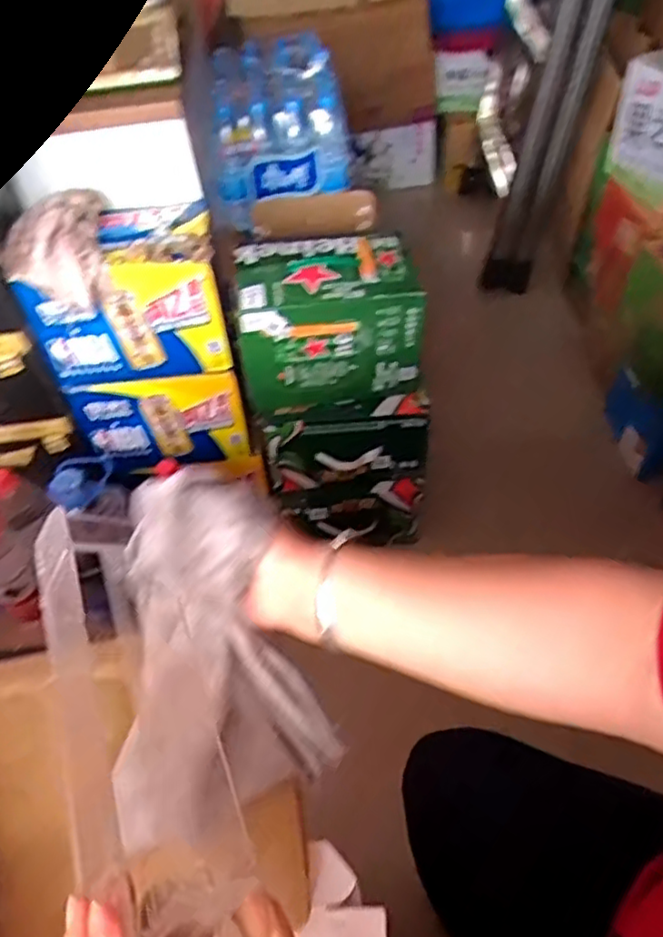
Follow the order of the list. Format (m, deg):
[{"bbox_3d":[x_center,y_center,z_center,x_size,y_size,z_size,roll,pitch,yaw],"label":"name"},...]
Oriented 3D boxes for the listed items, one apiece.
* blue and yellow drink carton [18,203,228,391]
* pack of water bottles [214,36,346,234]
[{"bbox_3d":[-0.312,-0.274,1.065,0.274,0.198,0.181,-9,48,-2],"label":"blue and yellow drink carton"},{"bbox_3d":[-0.106,-0.699,1.367,0.256,0.188,0.390,-6,48,1],"label":"pack of water bottles"}]

